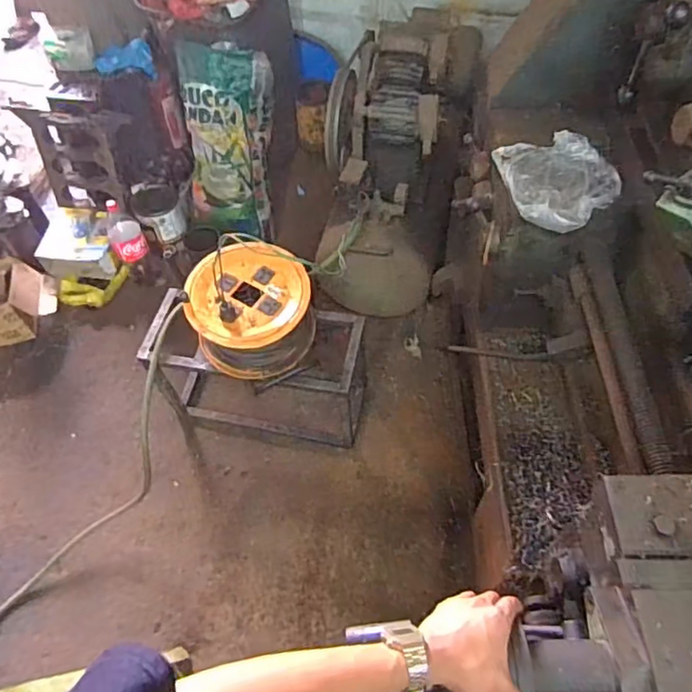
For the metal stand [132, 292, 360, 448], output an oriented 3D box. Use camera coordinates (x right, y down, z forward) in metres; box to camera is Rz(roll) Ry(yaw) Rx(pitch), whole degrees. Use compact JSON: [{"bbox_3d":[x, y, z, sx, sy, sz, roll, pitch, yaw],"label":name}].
[{"bbox_3d":[-0.233,0.076,1.625,0.568,0.356,0.265,7,57,5],"label":"metal stand"}]

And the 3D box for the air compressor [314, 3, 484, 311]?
[{"bbox_3d":[0.143,-0.540,1.663,0.347,0.511,0.698,11,57,9],"label":"air compressor"}]

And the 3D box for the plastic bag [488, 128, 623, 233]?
[{"bbox_3d":[0.402,-0.310,1.094,0.203,0.035,0.215,-17,57,-10],"label":"plastic bag"}]

